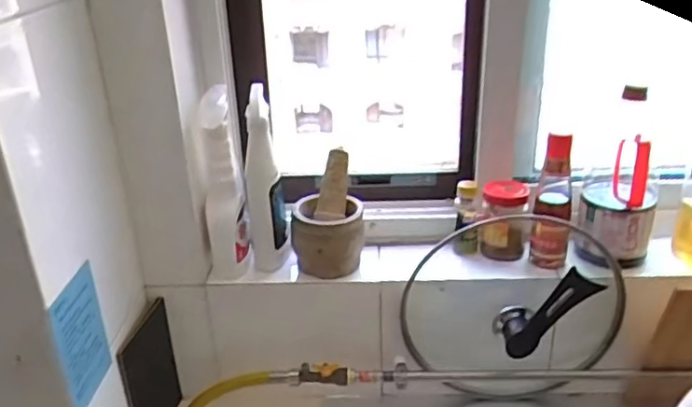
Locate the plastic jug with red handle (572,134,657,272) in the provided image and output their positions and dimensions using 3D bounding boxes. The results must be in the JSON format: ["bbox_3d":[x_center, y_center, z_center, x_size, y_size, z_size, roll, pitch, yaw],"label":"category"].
[{"bbox_3d":[0.379,-0.005,0.893,0.097,0.173,0.097,8,27,20],"label":"plastic jug with red handle"}]

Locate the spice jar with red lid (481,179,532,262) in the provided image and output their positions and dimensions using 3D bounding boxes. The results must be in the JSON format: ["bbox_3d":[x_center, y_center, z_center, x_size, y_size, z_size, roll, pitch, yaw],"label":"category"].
[{"bbox_3d":[0.231,0.025,0.934,0.060,0.112,0.068,6,27,17],"label":"spice jar with red lid"}]

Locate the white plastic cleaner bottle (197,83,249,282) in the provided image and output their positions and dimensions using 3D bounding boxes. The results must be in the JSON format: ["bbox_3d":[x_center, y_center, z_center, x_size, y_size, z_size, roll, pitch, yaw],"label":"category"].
[{"bbox_3d":[-0.168,-0.018,0.866,0.052,0.262,0.053,-5,26,-7],"label":"white plastic cleaner bottle"}]

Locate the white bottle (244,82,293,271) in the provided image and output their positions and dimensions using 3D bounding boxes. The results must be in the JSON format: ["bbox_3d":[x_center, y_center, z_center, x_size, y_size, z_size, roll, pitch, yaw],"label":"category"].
[{"bbox_3d":[-0.107,-0.025,0.879,0.055,0.264,0.064,-5,26,-7],"label":"white bottle"}]

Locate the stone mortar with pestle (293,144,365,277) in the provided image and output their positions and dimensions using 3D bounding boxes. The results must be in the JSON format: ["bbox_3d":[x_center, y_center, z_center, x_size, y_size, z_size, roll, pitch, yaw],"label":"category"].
[{"bbox_3d":[-0.026,0.018,0.901,0.096,0.154,0.103,-2,26,0],"label":"stone mortar with pestle"}]

